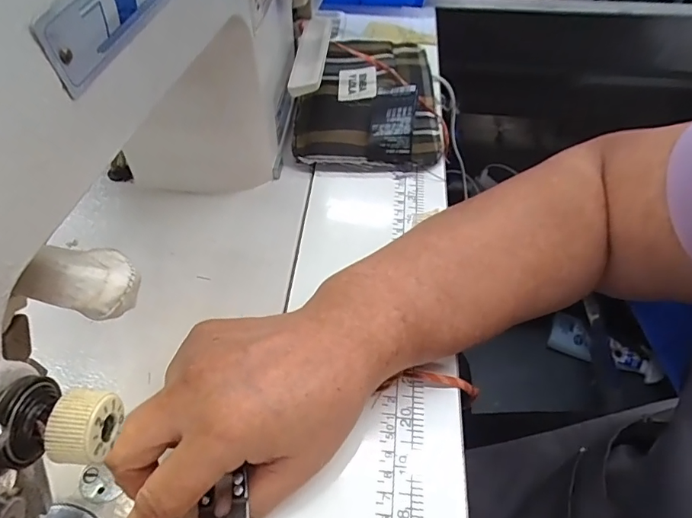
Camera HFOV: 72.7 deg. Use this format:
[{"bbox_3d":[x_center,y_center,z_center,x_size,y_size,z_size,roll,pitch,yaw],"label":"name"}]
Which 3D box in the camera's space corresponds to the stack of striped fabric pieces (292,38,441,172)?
[{"bbox_3d":[0.021,-0.161,0.442,0.123,0.029,0.209,3,50,2],"label":"stack of striped fabric pieces"}]

